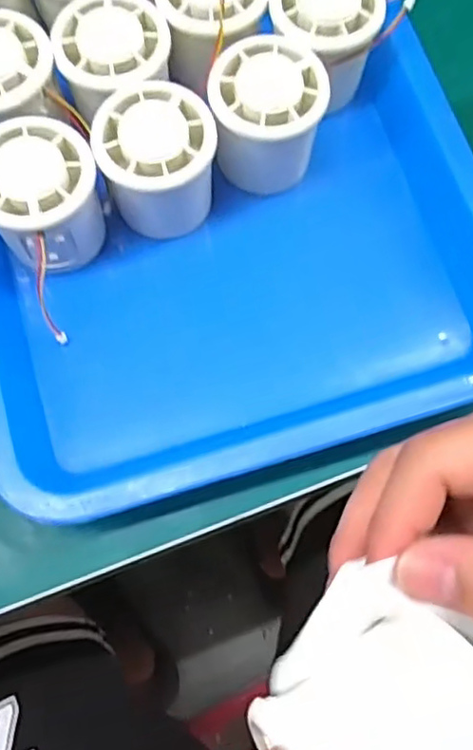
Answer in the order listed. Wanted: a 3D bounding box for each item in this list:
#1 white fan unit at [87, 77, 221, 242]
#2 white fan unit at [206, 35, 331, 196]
[{"bbox_3d":[-0.038,-0.102,0.317,0.054,0.053,0.061,-8,72,-4],"label":"white fan unit"},{"bbox_3d":[0.015,-0.128,0.325,0.054,0.052,0.056,-7,72,-3],"label":"white fan unit"}]

